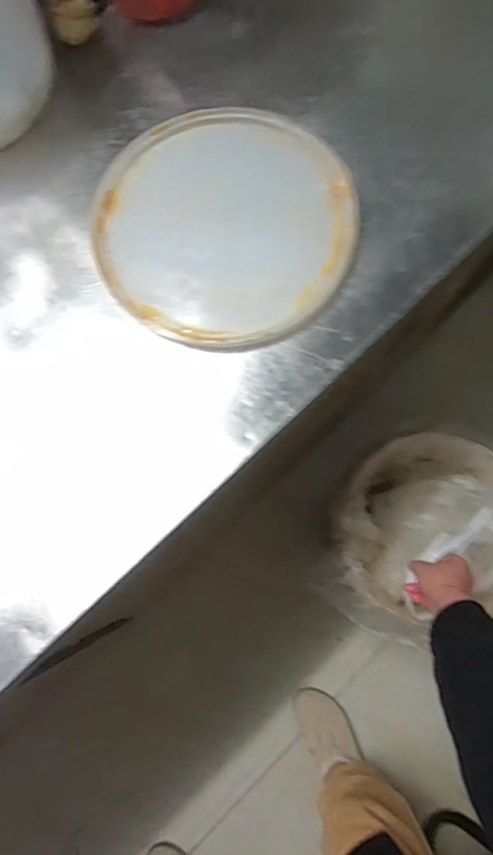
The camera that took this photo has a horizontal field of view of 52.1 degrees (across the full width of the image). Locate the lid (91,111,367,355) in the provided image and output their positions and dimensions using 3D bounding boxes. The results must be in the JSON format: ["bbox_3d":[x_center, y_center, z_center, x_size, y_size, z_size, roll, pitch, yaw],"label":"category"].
[{"bbox_3d":[-0.019,-0.171,0.423,0.205,0.018,0.215,0,78,1],"label":"lid"}]

